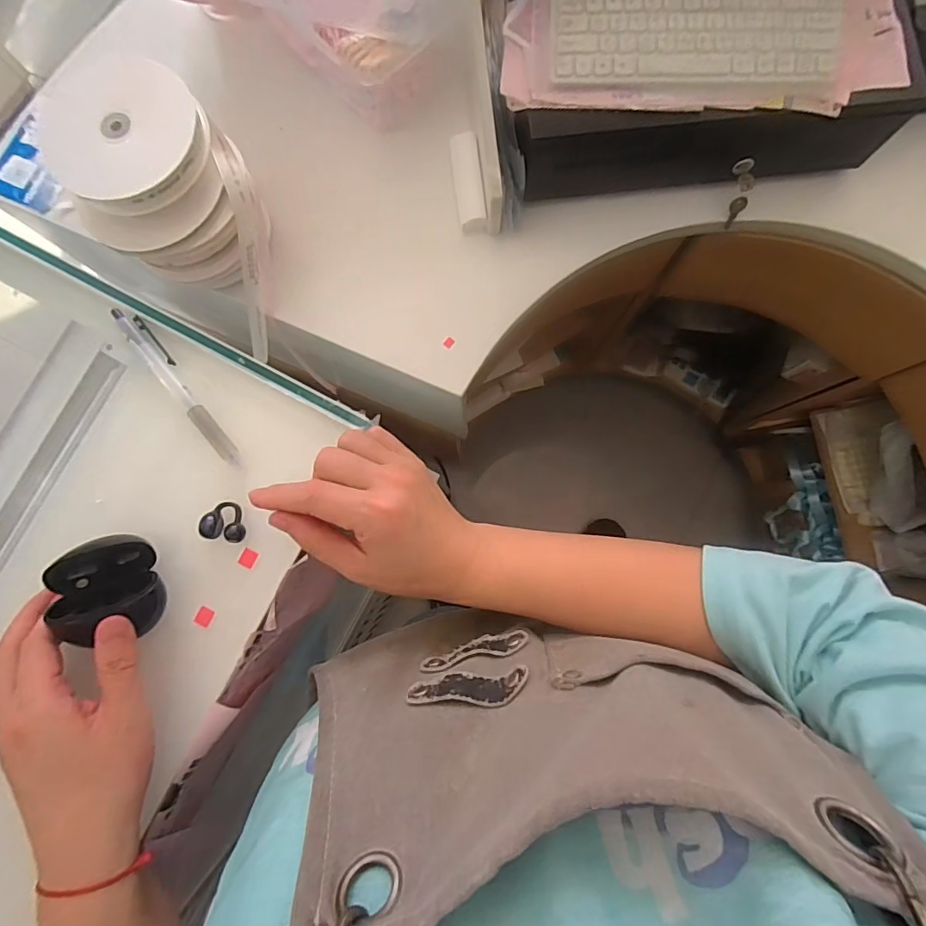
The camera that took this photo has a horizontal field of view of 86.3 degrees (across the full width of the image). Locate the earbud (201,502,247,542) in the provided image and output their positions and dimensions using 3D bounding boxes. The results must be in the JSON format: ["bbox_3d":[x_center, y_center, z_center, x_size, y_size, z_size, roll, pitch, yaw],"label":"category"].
[{"bbox_3d":[-0.153,0.038,0.318,0.024,0.015,0.024,0,83,1],"label":"earbud"}]

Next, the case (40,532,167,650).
[{"bbox_3d":[-0.218,0.077,0.300,0.055,0.028,0.063,-25,83,-2],"label":"case"}]

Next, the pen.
[{"bbox_3d":[-0.190,-0.052,0.331,0.012,0.010,0.137,-39,84,-3],"label":"pen"}]

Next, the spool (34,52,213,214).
[{"bbox_3d":[-0.307,-0.302,0.445,0.129,0.032,0.140,0,83,1],"label":"spool"}]

